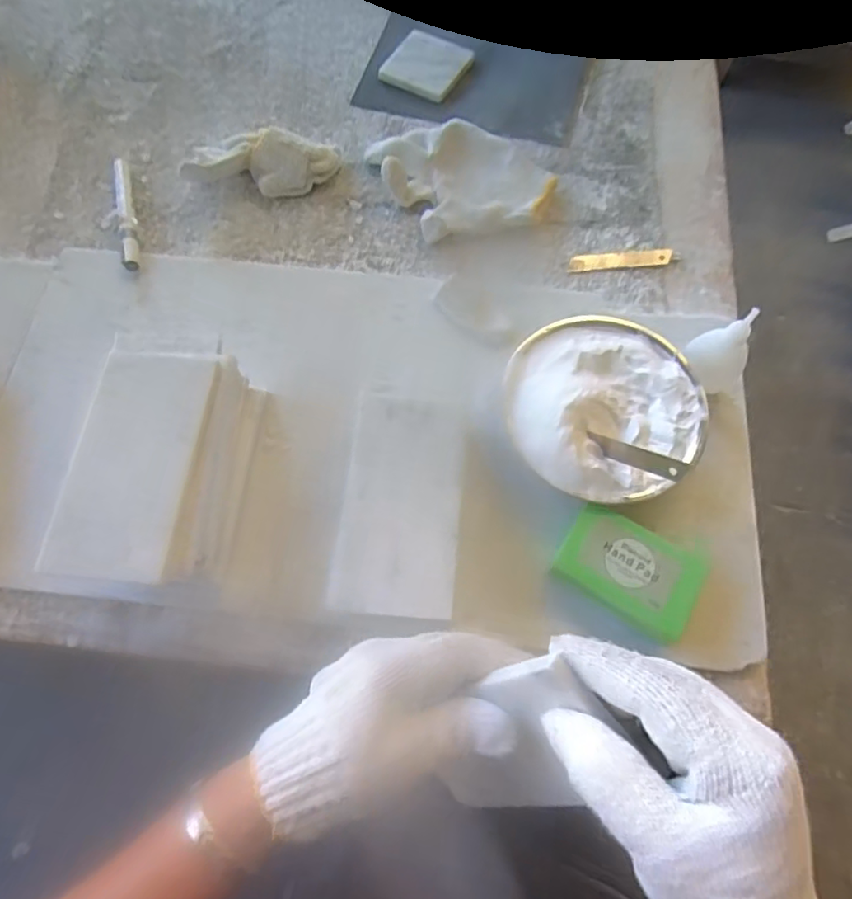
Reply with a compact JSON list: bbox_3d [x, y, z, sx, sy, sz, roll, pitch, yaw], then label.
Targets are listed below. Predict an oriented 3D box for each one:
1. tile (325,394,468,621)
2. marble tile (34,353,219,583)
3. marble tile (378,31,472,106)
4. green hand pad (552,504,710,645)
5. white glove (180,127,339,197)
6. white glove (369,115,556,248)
[{"bbox_3d":[-0.016,0.034,0.390,0.076,0.011,0.147,6,69,0],"label":"tile"},{"bbox_3d":[-0.185,0.005,0.369,0.070,0.011,0.148,7,69,1],"label":"marble tile"},{"bbox_3d":[0.001,-0.409,0.627,0.081,0.010,0.079,29,71,9],"label":"marble tile"},{"bbox_3d":[0.149,0.089,0.430,0.099,0.013,0.067,25,71,7],"label":"green hand pad"},{"bbox_3d":[-0.156,-0.269,0.554,0.141,0.043,0.051,3,69,-1],"label":"white glove"},{"bbox_3d":[0.036,-0.259,0.553,0.150,0.031,0.124,-15,71,-7],"label":"white glove"}]

